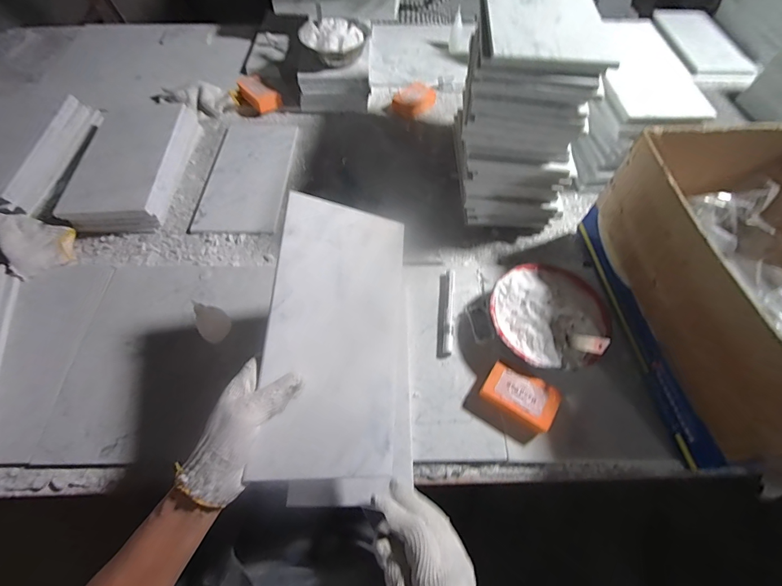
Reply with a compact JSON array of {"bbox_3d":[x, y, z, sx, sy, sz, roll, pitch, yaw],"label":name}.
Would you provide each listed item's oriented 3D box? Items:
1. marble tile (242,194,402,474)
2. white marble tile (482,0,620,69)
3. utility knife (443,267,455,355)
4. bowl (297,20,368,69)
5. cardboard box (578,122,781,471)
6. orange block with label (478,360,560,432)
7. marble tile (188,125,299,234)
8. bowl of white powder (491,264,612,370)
[{"bbox_3d":[-0.056,0.041,0.412,0.156,0.006,0.302,11,72,-24],"label":"marble tile"},{"bbox_3d":[0.213,-0.421,0.522,0.163,0.016,0.329,4,60,4],"label":"white marble tile"},{"bbox_3d":[0.091,0.026,0.563,0.013,0.010,0.139,7,59,4],"label":"utility knife"},{"bbox_3d":[-0.122,-0.546,0.792,0.120,0.040,0.126,-38,66,-19],"label":"bowl"},{"bbox_3d":[0.509,-0.004,0.489,0.328,0.203,0.404,-3,59,-2],"label":"cardboard box"},{"bbox_3d":[0.173,0.140,0.492,0.092,0.030,0.059,30,63,16],"label":"orange block with label"},{"bbox_3d":[-0.285,-0.243,0.736,0.156,0.011,0.300,1,59,0],"label":"marble tile"},{"bbox_3d":[0.231,0.032,0.540,0.161,0.052,0.171,0,59,0],"label":"bowl of white powder"}]

